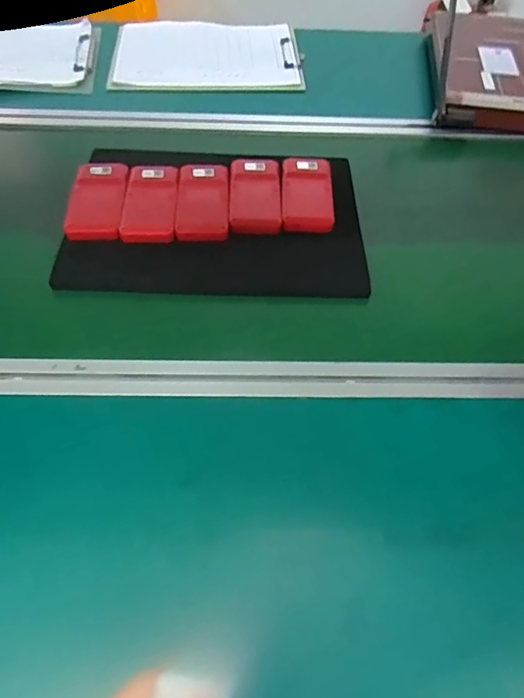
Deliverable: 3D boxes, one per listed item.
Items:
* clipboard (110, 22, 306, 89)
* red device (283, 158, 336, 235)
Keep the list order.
[{"bbox_3d":[-0.091,-0.492,0.823,0.299,0.014,0.200,-4,61,-6],"label":"clipboard"},{"bbox_3d":[0.056,-0.190,0.614,0.062,0.030,0.118,2,54,-1],"label":"red device"}]

